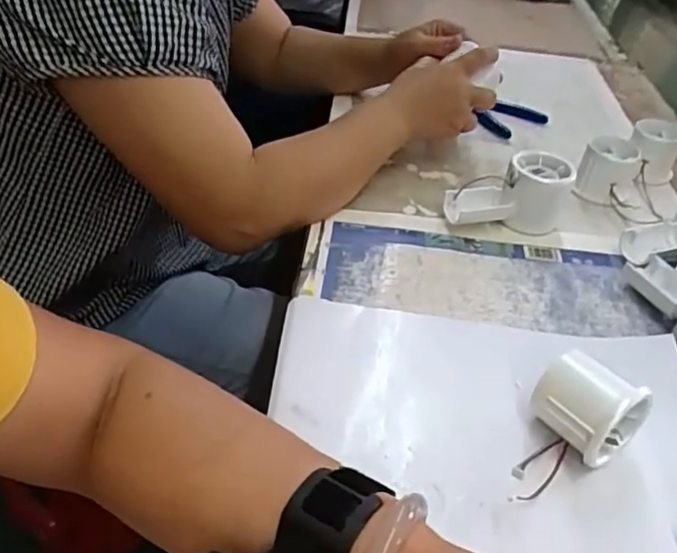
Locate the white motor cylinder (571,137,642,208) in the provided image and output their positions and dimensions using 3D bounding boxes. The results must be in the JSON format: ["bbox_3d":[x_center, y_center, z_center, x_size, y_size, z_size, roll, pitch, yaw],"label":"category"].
[{"bbox_3d":[0.272,-0.107,0.616,0.054,0.047,0.058,23,43,17],"label":"white motor cylinder"}]

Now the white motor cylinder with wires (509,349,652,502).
[{"bbox_3d":[0.139,0.089,0.368,0.090,0.055,0.056,-27,51,-33],"label":"white motor cylinder with wires"}]

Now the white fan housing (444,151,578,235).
[{"bbox_3d":[0.153,-0.071,0.550,0.108,0.058,0.059,-16,46,-24],"label":"white fan housing"}]

